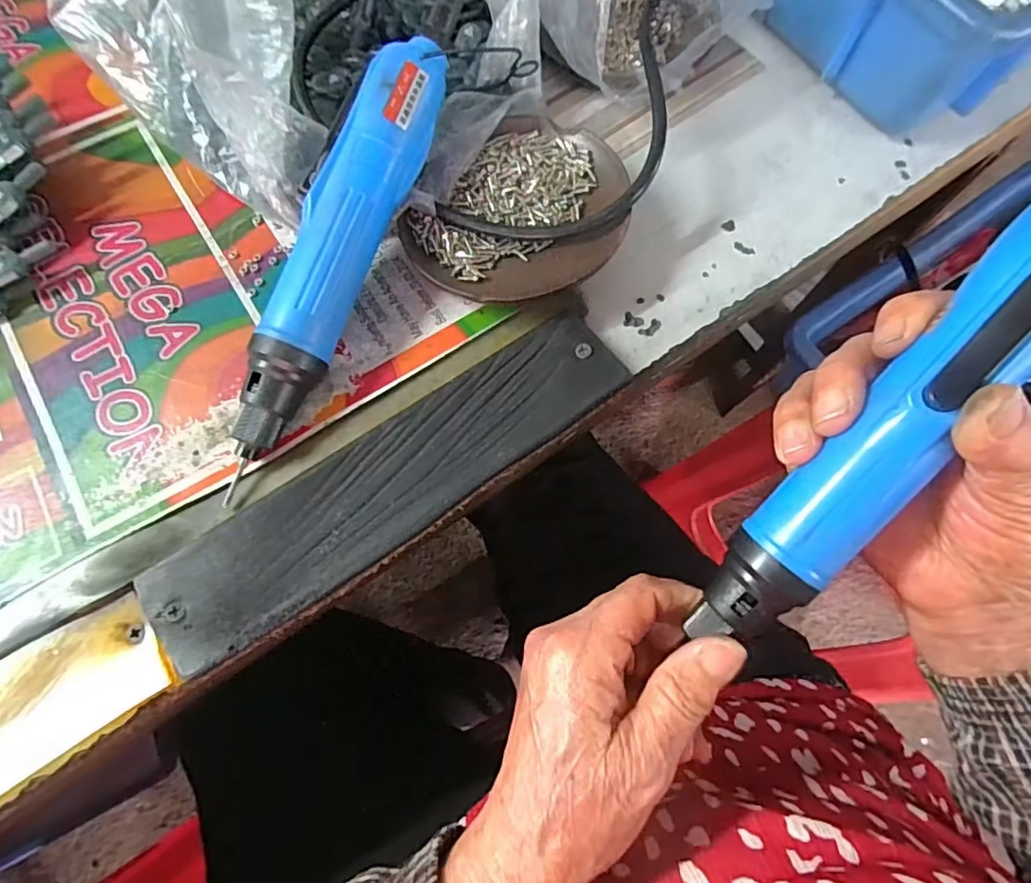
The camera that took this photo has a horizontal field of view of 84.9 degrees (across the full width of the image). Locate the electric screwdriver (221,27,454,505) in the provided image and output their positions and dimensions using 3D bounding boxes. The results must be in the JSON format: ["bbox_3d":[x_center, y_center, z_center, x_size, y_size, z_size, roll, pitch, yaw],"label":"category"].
[{"bbox_3d":[-0.082,-0.083,0.261,0.033,0.035,0.223,21,85,6],"label":"electric screwdriver"}]

